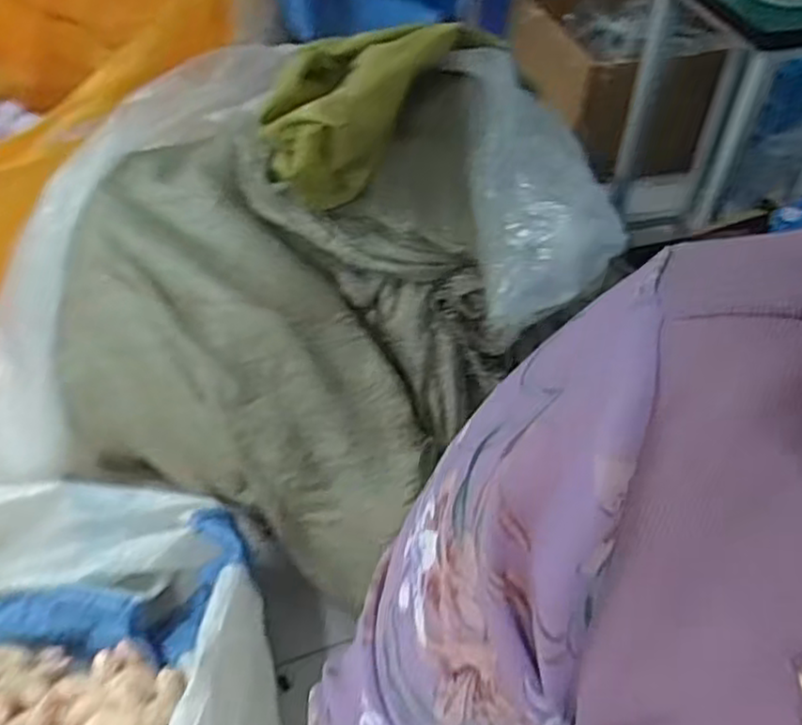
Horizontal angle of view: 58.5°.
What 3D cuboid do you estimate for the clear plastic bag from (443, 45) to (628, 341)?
[{"bbox_3d":[0.163,-0.231,0.932,0.159,0.191,0.364,-6,47,-4],"label":"clear plastic bag"}]

